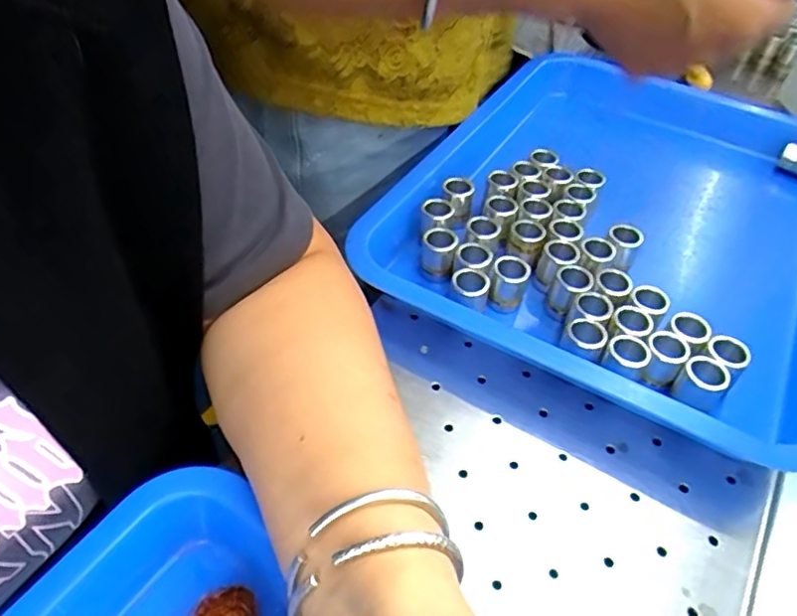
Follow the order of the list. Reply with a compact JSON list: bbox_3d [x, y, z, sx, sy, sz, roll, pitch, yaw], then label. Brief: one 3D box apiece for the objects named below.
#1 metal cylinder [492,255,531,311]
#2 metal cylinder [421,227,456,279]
[{"bbox_3d":[0.069,-0.016,0.373,0.022,0.027,0.019,18,50,9],"label":"metal cylinder"},{"bbox_3d":[0.026,-0.036,0.388,0.020,0.026,0.019,3,49,-4],"label":"metal cylinder"}]

